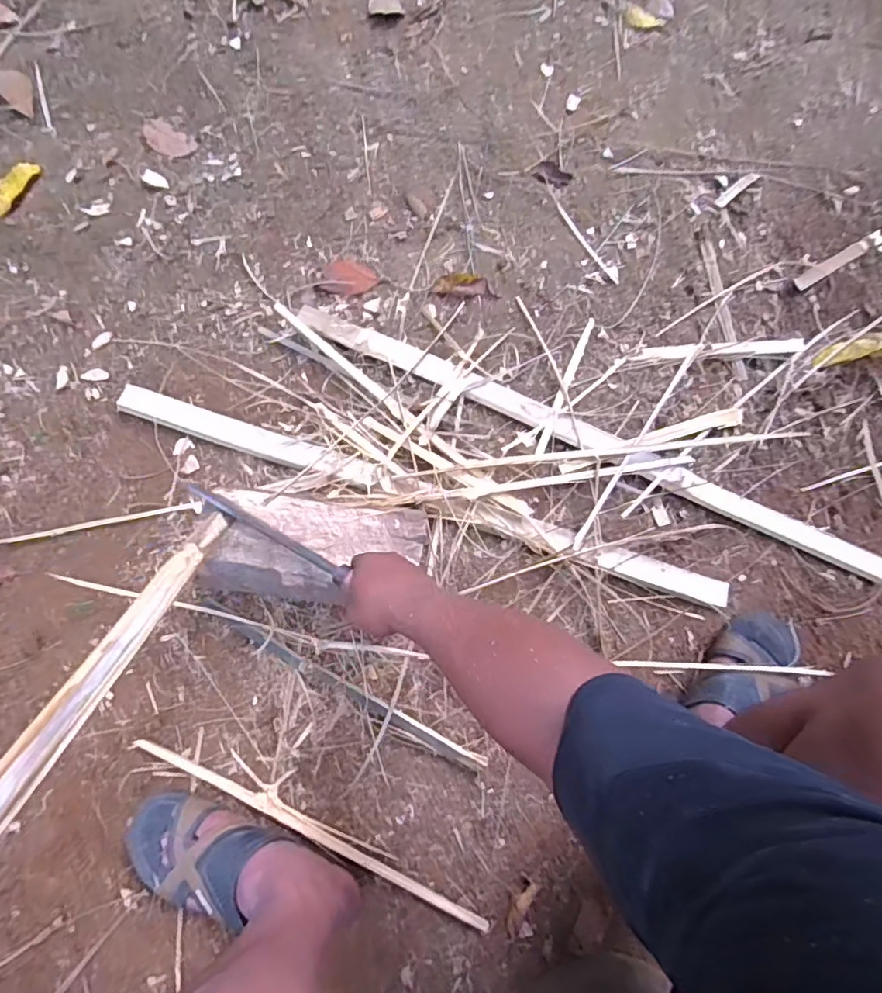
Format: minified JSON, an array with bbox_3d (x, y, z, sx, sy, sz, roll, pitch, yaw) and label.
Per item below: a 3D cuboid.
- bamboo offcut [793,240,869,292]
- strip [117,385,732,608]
[{"bbox_3d":[0.664,-0.391,0.958,0.167,0.016,0.026,-31,75,-7],"label":"bamboo offcut"},{"bbox_3d":[-0.039,-0.010,0.792,0.888,0.022,0.043,18,76,6],"label":"strip"}]

